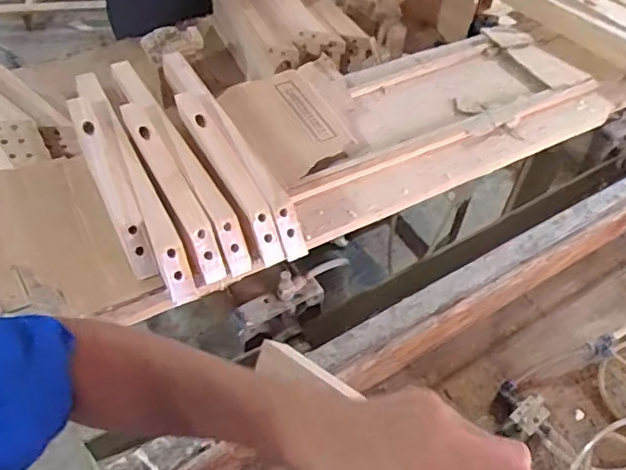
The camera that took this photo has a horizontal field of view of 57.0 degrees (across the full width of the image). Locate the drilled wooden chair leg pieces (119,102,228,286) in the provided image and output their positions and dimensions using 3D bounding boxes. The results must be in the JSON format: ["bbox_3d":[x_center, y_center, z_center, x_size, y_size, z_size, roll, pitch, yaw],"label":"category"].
[{"bbox_3d":[-0.201,-0.069,0.803,0.035,0.065,0.312,-22,54,-20],"label":"drilled wooden chair leg pieces"}]

